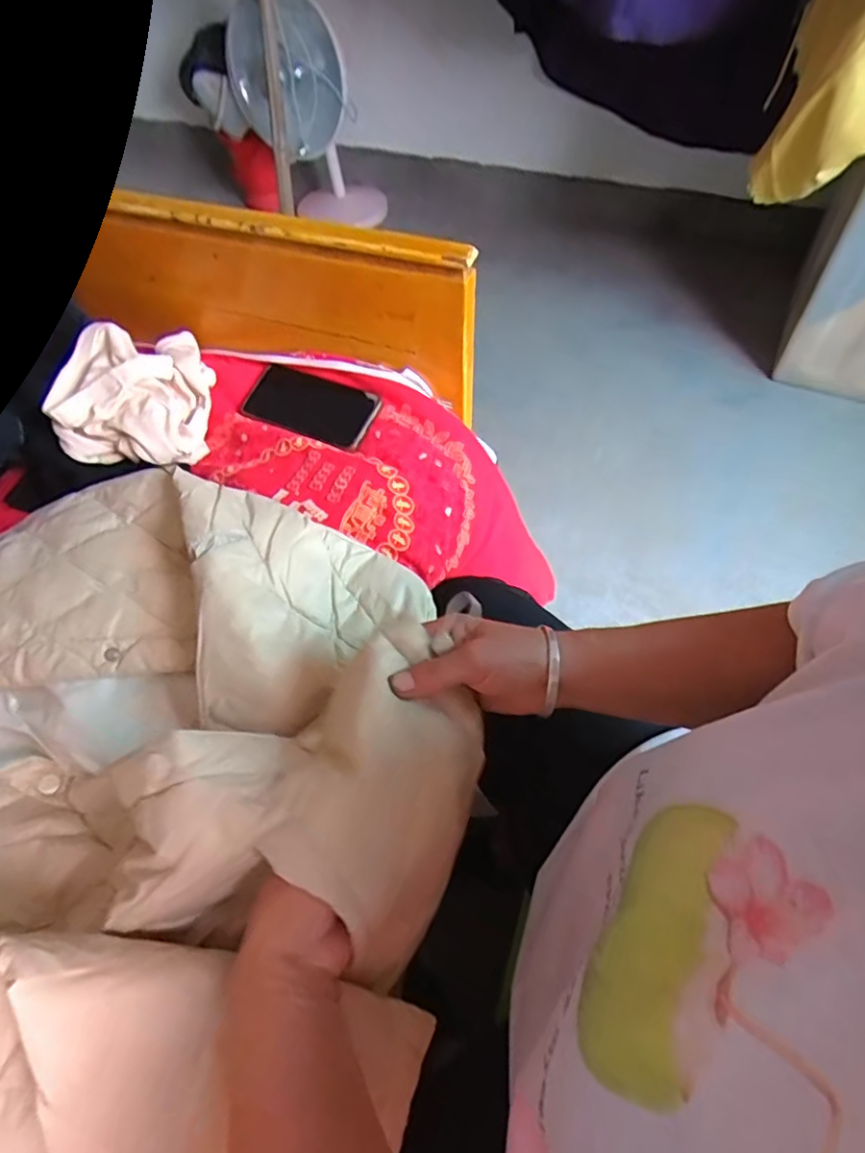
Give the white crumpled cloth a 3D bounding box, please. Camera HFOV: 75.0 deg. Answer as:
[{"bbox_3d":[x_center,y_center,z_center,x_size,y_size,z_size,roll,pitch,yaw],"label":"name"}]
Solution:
[{"bbox_3d":[-0.334,-0.216,0.649,0.149,0.083,0.165,2,57,3],"label":"white crumpled cloth"}]

